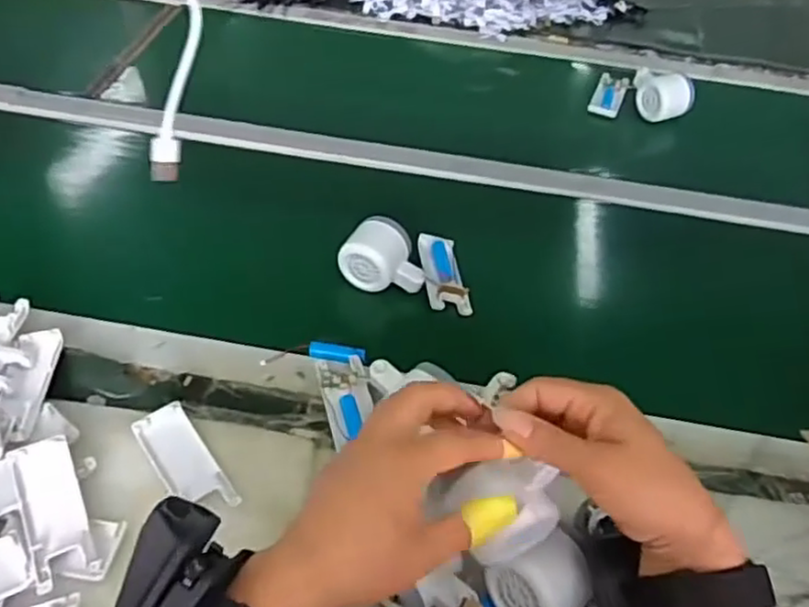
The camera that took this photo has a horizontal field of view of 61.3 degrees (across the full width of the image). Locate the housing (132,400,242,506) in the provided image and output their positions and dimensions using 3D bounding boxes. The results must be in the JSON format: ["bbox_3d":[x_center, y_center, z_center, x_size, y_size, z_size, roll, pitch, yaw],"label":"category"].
[{"bbox_3d":[-0.166,0.123,0.517,0.039,0.019,0.106,-27,55,-27],"label":"housing"}]

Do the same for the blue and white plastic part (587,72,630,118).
[{"bbox_3d":[0.292,-0.297,0.972,0.041,0.011,0.086,21,61,14],"label":"blue and white plastic part"}]

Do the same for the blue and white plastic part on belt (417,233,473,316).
[{"bbox_3d":[0.039,-0.031,0.689,0.040,0.015,0.102,-4,48,-9],"label":"blue and white plastic part on belt"}]

